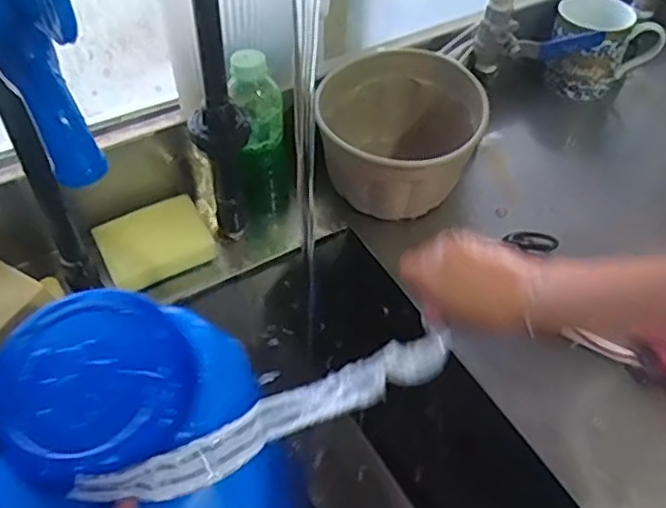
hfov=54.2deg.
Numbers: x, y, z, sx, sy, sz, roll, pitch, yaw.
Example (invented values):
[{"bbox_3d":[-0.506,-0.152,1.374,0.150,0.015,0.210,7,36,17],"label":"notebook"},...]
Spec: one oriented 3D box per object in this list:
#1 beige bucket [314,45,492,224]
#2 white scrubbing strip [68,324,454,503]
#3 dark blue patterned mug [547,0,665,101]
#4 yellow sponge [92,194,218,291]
[{"bbox_3d":[0.070,-0.120,0.677,0.156,0.112,0.171,1,48,-1],"label":"beige bucket"},{"bbox_3d":[-0.018,0.103,0.426,0.279,0.031,0.035,-17,49,-34],"label":"white scrubbing strip"},{"bbox_3d":[0.329,-0.247,0.798,0.127,0.097,0.087,20,51,16],"label":"dark blue patterned mug"},{"bbox_3d":[-0.170,-0.013,0.626,0.099,0.029,0.071,-24,53,-21],"label":"yellow sponge"}]

